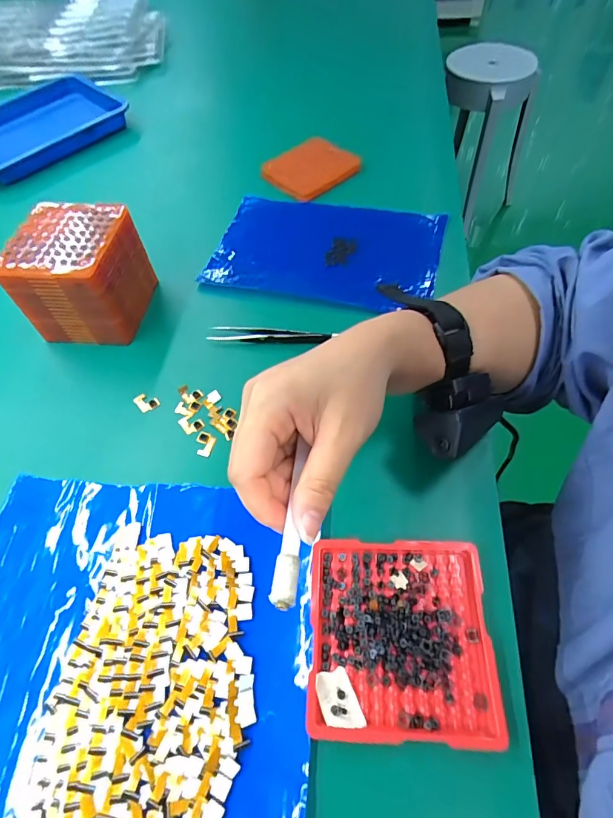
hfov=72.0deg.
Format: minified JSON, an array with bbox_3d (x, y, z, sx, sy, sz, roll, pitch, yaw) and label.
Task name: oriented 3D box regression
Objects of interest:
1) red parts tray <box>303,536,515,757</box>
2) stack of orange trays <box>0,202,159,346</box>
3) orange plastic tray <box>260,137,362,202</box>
[{"bbox_3d":[0.053,0.127,0.241,0.099,0.009,0.099,0,58,5],"label":"red parts tray"},{"bbox_3d":[-0.194,-0.116,0.373,0.087,0.083,0.090,4,58,7],"label":"stack of orange trays"},{"bbox_3d":[0.005,-0.288,0.502,0.094,0.016,0.081,-38,62,-18],"label":"orange plastic tray"}]

